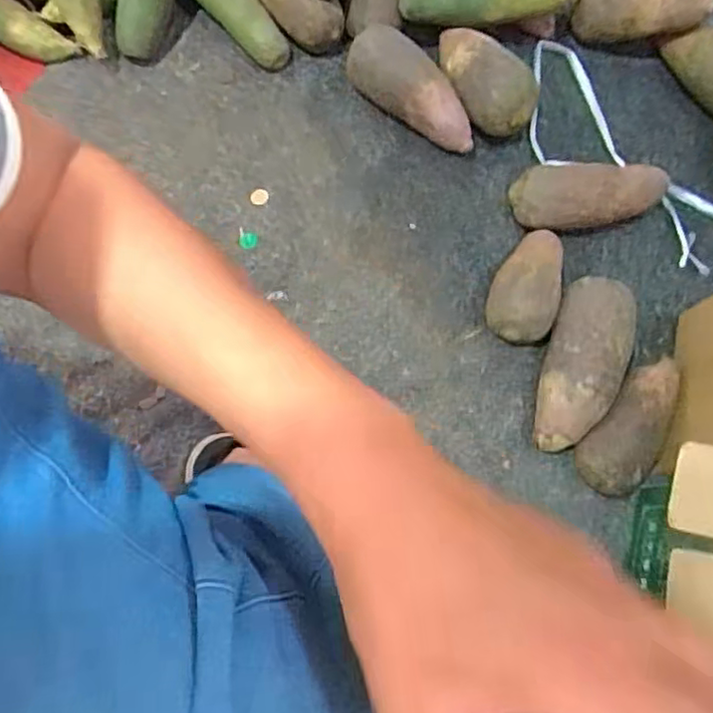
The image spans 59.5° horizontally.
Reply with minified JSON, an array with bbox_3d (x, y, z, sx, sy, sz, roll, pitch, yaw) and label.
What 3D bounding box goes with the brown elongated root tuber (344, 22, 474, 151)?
[{"bbox_3d":[0.068,-0.305,0.717,0.176,0.063,0.059,40,78,-7],"label":"brown elongated root tuber"}]

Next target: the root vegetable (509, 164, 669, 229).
[{"bbox_3d":[0.259,-0.179,0.695,0.174,0.053,0.064,-5,75,-4],"label":"root vegetable"}]

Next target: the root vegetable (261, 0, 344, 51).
[{"bbox_3d":[-0.072,-0.418,0.721,0.054,0.064,0.125,-44,94,-11],"label":"root vegetable"}]

